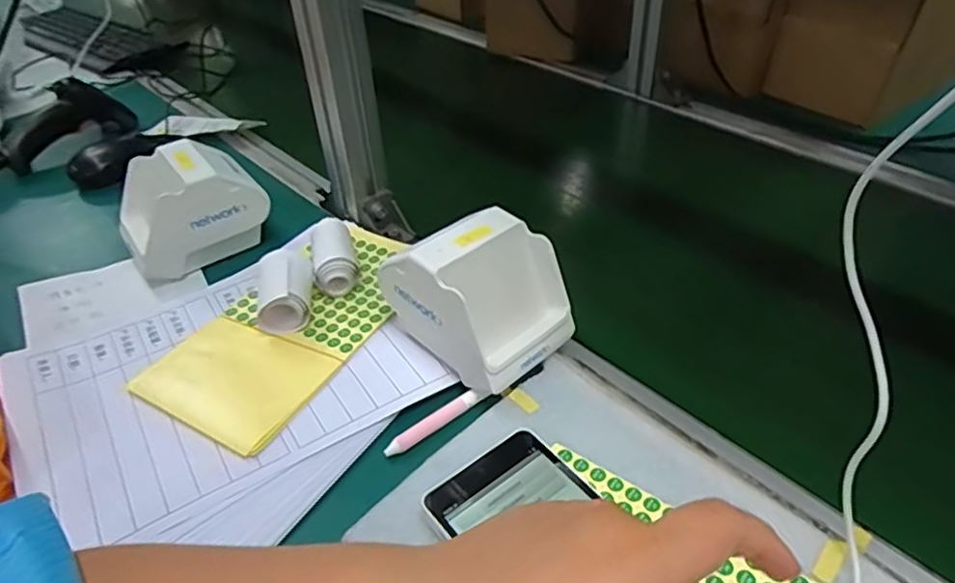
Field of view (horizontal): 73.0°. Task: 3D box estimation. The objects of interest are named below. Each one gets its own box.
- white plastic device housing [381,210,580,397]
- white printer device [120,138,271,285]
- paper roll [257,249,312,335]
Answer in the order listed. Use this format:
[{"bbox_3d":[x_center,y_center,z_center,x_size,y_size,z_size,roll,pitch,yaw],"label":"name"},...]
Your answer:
[{"bbox_3d":[0.001,0.002,0.471,0.111,0.093,0.112,-32,48,-29],"label":"white plastic device housing"},{"bbox_3d":[-0.270,-0.082,0.602,0.123,0.090,0.099,-25,45,-23],"label":"white printer device"},{"bbox_3d":[-0.154,-0.001,0.512,0.041,0.040,0.065,-4,40,-1],"label":"paper roll"}]

